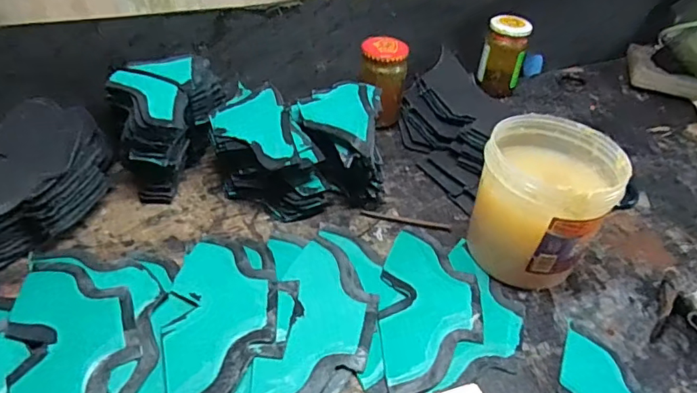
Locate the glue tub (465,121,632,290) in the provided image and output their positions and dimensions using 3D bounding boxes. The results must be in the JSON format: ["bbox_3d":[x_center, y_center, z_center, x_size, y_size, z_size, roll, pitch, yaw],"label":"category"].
[{"bbox_3d":[0.185,0.009,0.503,0.110,0.128,0.115,3,39,-3],"label":"glue tub"}]

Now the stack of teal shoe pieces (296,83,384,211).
[{"bbox_3d":[-0.009,-0.057,0.590,0.095,0.093,0.141,-2,39,-9],"label":"stack of teal shoe pieces"}]

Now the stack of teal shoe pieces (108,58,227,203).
[{"bbox_3d":[-0.192,-0.078,0.573,0.116,0.113,0.139,-11,42,-19],"label":"stack of teal shoe pieces"}]

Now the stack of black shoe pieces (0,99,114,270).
[{"bbox_3d":[-0.307,-0.012,0.505,0.112,0.067,0.204,6,39,0],"label":"stack of black shoe pieces"}]

